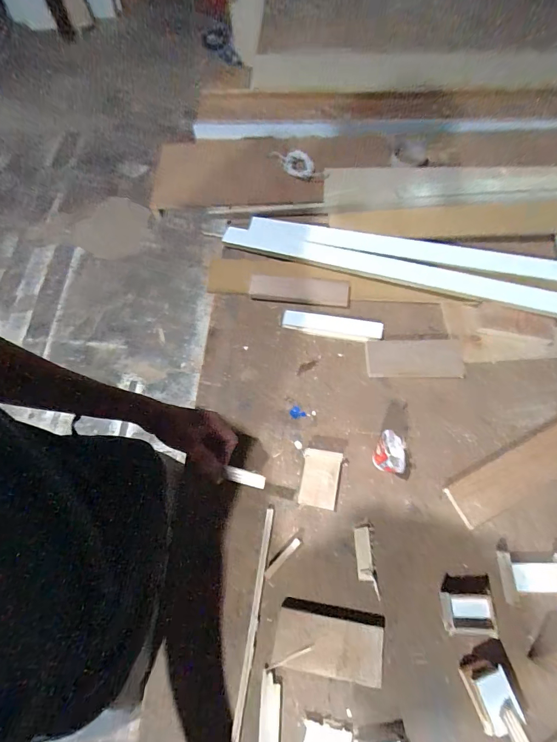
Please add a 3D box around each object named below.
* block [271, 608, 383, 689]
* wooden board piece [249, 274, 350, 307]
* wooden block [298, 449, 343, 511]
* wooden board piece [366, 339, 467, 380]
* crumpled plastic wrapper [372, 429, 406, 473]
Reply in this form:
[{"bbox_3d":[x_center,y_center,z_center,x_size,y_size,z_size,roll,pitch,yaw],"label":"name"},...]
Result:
[{"bbox_3d":[0.071,0.395,0.519,0.146,0.022,0.070,6,65,6],"label":"block"},{"bbox_3d":[0.044,-0.179,0.800,0.218,0.022,0.057,10,66,7],"label":"wooden board piece"},{"bbox_3d":[0.071,0.186,0.624,0.062,0.033,0.093,11,66,8],"label":"wooden block"},{"bbox_3d":[0.266,-0.024,0.707,0.178,0.018,0.074,1,65,3],"label":"wooden board piece"},{"bbox_3d":[0.186,0.141,0.616,0.043,0.068,0.062,2,65,4],"label":"crumpled plastic wrapper"}]

